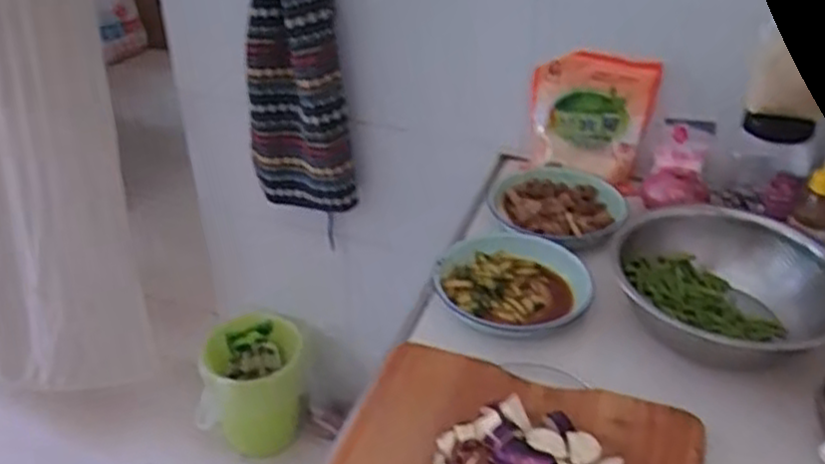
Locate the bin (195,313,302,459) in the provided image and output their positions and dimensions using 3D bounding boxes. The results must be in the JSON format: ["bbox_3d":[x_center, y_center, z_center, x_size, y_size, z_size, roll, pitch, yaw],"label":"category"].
[{"bbox_3d":[-0.330,0.320,1.594,0.205,0.227,0.176,-1,34,-1],"label":"bin"}]

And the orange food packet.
[{"bbox_3d":[0.258,-0.170,1.127,0.176,0.184,0.044,15,13,18],"label":"orange food packet"}]

